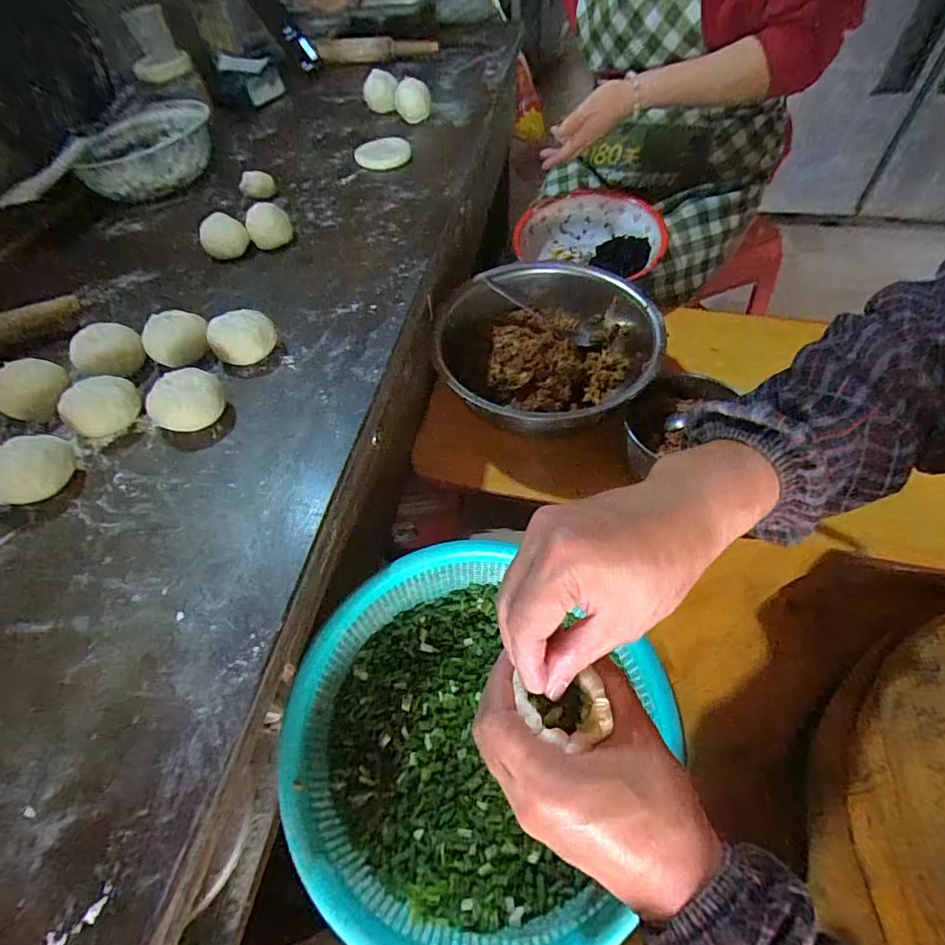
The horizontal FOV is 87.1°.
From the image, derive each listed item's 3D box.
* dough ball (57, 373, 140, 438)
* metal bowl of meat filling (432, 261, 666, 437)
[{"bbox_3d":[-0.316,-0.057,0.428,0.044,0.044,0.054,13,54,15],"label":"dough ball"},{"bbox_3d":[0.094,-0.151,0.648,0.268,0.098,0.281,-2,54,3],"label":"metal bowl of meat filling"}]

